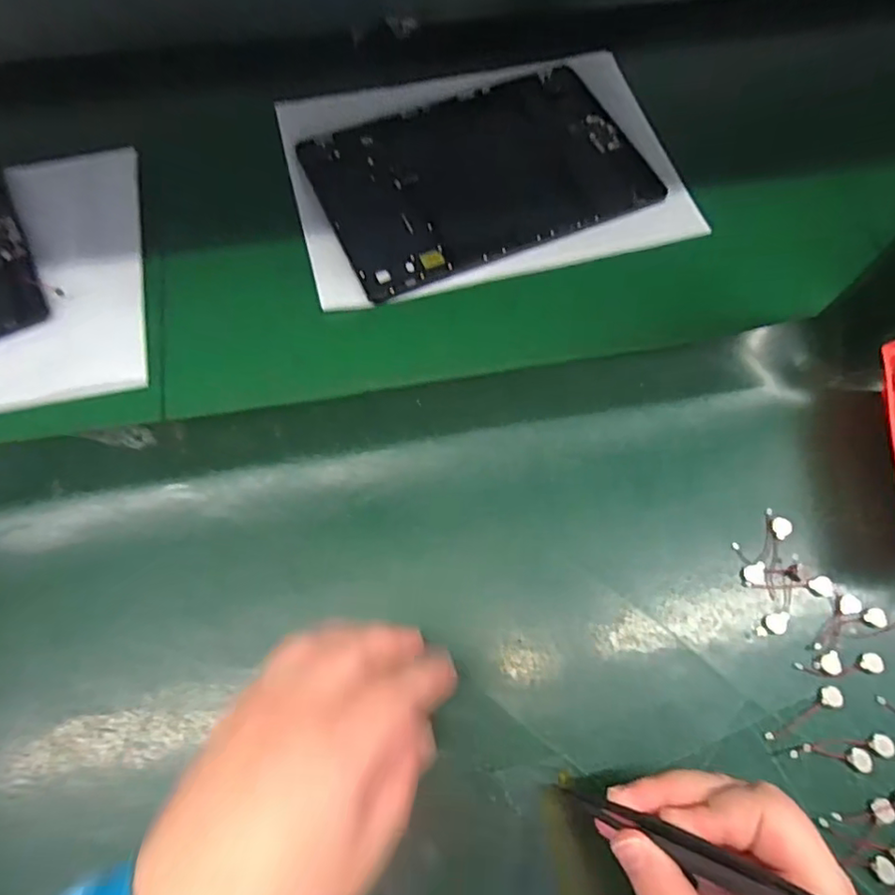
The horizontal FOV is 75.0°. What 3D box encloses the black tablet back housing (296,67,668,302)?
[{"bbox_3d":[0.025,-0.205,0.435,0.234,0.006,0.152,-23,71,-10],"label":"black tablet back housing"}]

